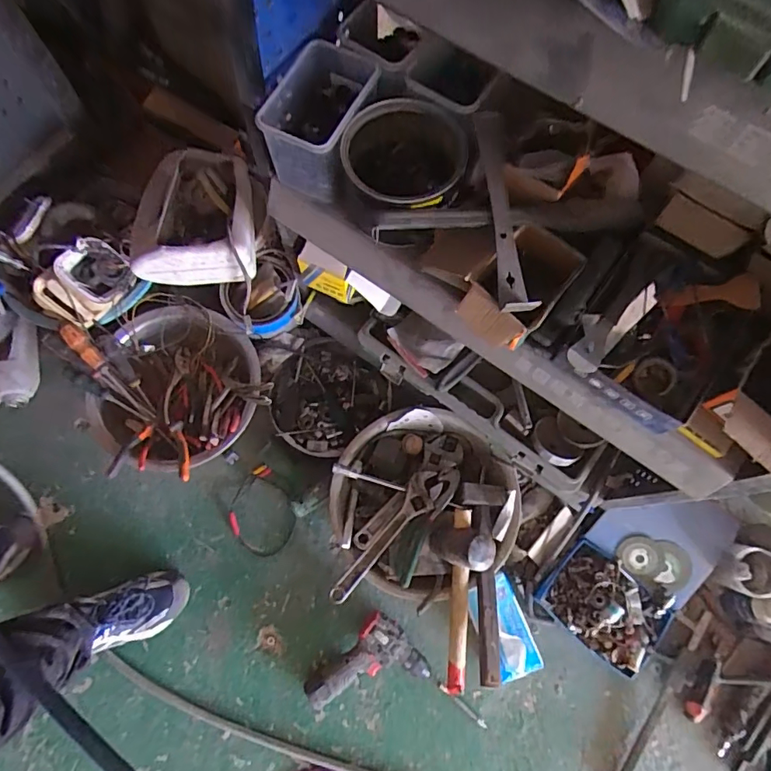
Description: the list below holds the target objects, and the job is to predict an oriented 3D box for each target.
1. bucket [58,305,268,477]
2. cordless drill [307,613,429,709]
[{"bbox_3d":[-0.430,0.011,1.029,0.341,0.162,0.350,0,72,-1],"label":"bucket"},{"bbox_3d":[-0.034,0.541,0.913,0.206,0.062,0.156,-43,78,-13],"label":"cordless drill"}]

